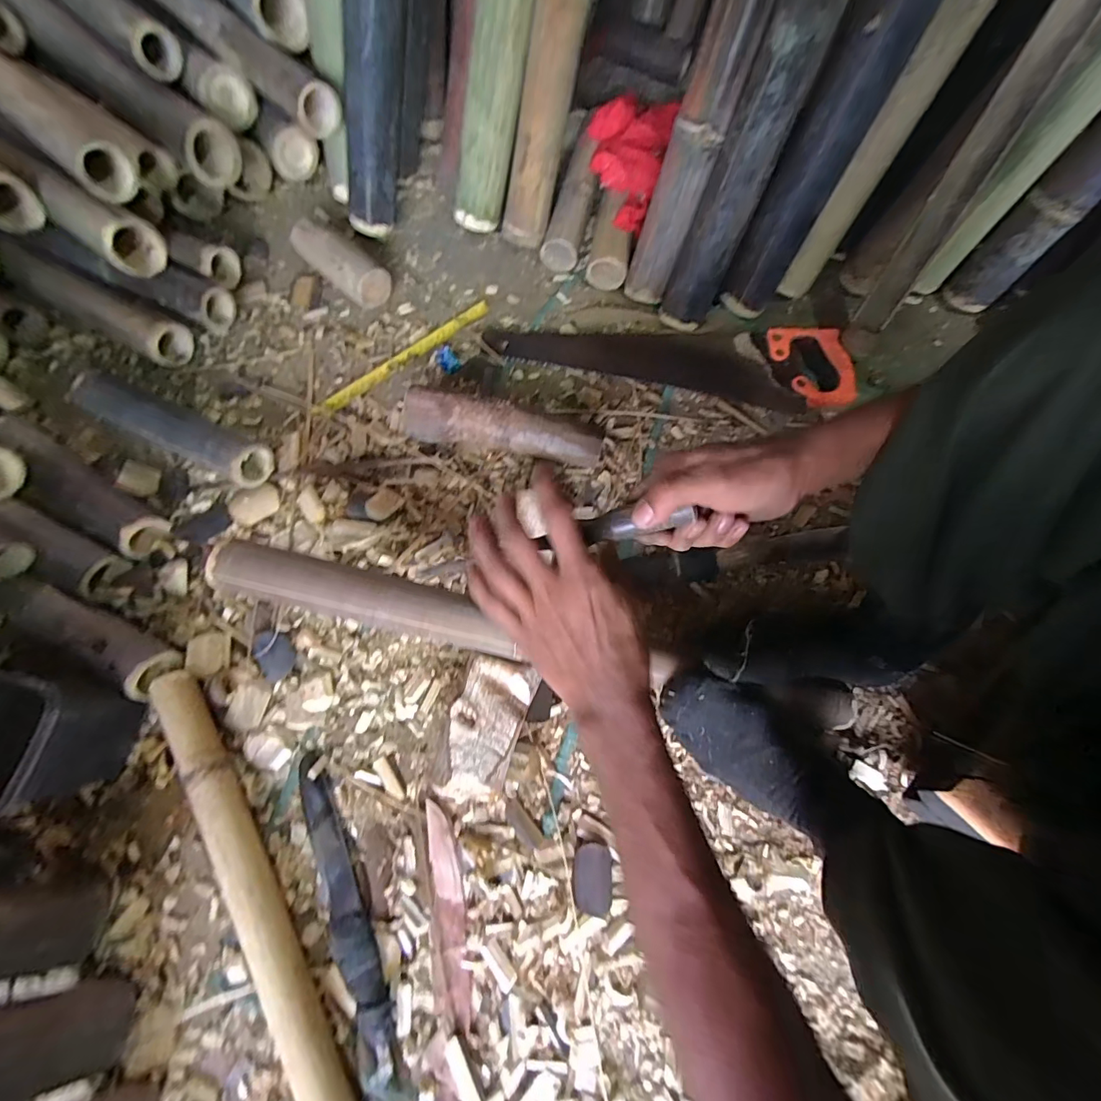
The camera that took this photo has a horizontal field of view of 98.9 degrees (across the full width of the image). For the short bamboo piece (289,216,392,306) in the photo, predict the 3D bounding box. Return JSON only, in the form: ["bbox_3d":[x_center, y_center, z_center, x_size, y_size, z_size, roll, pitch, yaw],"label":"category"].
[{"bbox_3d":[-0.305,-0.418,0.689,0.161,0.063,0.058,37,76,11],"label":"short bamboo piece"}]

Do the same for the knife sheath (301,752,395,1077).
[{"bbox_3d":[-0.207,0.342,0.467,0.034,0.030,0.272,-26,74,-8],"label":"knife sheath"}]

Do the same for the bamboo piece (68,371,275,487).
[{"bbox_3d":[-0.485,-0.159,0.609,0.265,0.063,0.065,24,74,7],"label":"bamboo piece"}]

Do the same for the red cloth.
[{"bbox_3d":[0.108,-0.569,0.696,0.119,0.074,0.208,12,72,3],"label":"red cloth"}]

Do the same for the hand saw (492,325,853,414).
[{"bbox_3d":[0.162,-0.279,0.665,0.508,0.036,0.118,9,72,3],"label":"hand saw"}]

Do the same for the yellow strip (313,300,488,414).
[{"bbox_3d":[-0.210,-0.278,0.677,0.286,0.008,0.024,-37,76,-11],"label":"yellow strip"}]

